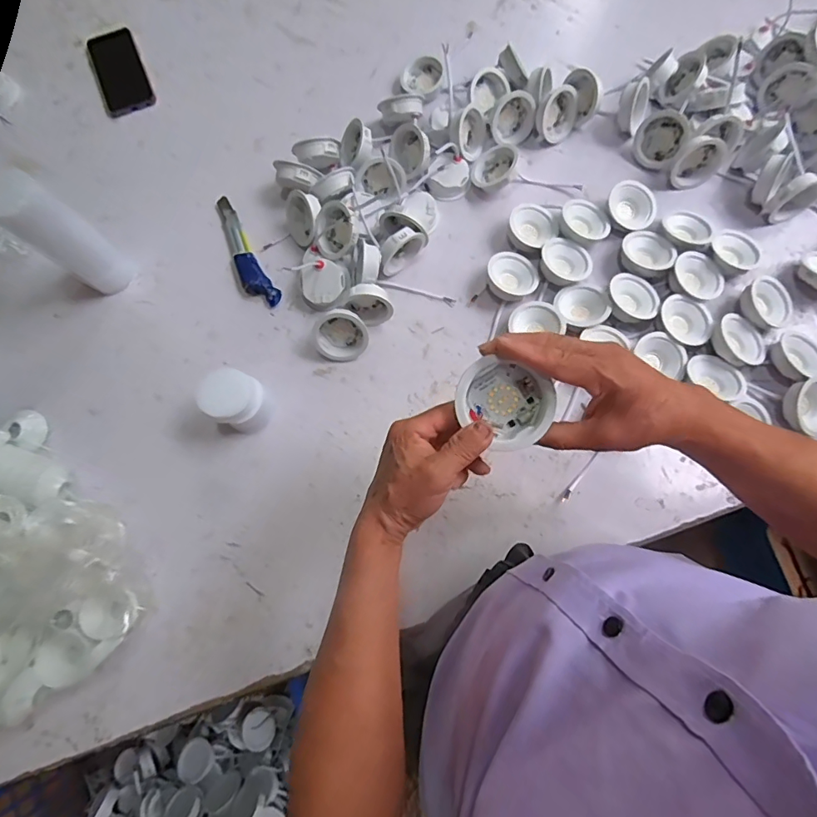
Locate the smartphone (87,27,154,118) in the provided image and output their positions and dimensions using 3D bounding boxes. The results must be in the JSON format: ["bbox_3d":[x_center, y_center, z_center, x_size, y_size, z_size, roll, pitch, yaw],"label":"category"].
[{"bbox_3d":[-0.475,-0.554,0.780,0.080,0.009,0.169,-23,75,-5],"label":"smartphone"}]

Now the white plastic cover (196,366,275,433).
[{"bbox_3d":[-0.211,-0.008,0.593,0.066,0.083,0.068,21,76,7],"label":"white plastic cover"}]

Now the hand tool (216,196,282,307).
[{"bbox_3d":[-0.242,-0.228,0.687,0.040,0.019,0.196,-29,76,-7],"label":"hand tool"}]

